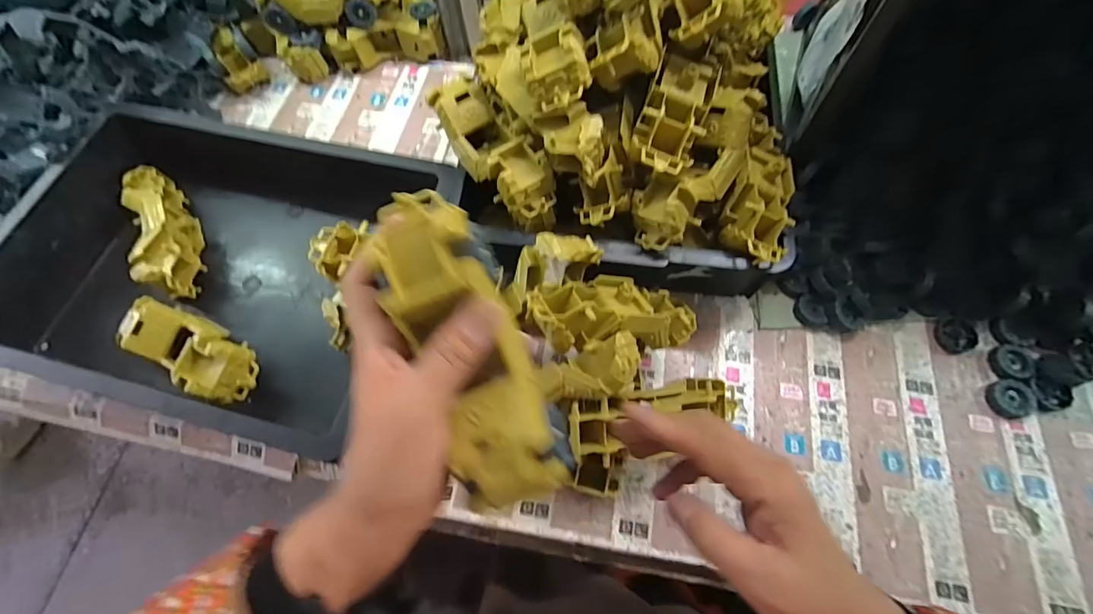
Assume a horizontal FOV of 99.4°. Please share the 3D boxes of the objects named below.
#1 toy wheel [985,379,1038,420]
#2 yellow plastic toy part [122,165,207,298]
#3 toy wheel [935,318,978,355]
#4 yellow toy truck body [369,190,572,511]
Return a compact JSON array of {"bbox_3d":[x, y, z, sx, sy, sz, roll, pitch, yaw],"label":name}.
[{"bbox_3d":[0.469,0.093,0.469,0.041,0.013,0.039,0,67,1],"label":"toy wheel"},{"bbox_3d":[-0.443,-0.085,0.540,0.049,0.056,0.178,-26,69,-9],"label":"yellow plastic toy part"},{"bbox_3d":[0.436,0.031,0.494,0.037,0.012,0.038,0,67,1],"label":"toy wheel"},{"bbox_3d":[-0.040,0.019,0.247,0.058,0.043,0.169,-23,90,-8],"label":"yellow toy truck body"}]

